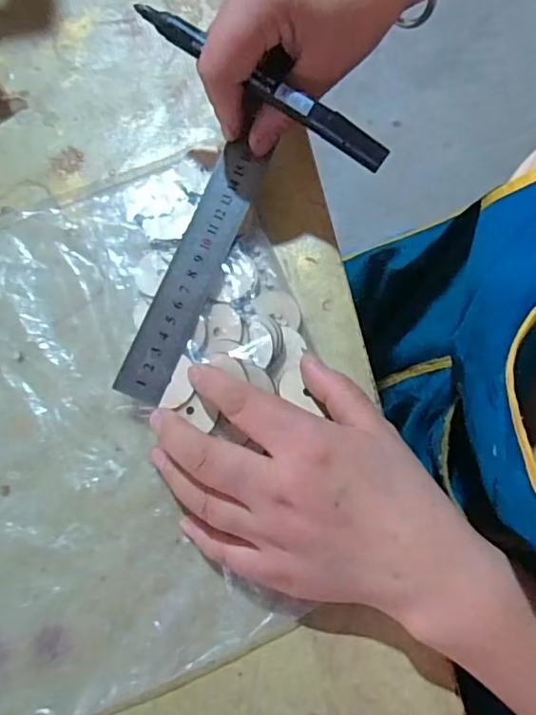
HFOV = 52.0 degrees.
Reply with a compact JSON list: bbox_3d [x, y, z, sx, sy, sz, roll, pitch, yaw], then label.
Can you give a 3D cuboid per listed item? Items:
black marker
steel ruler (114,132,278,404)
[{"bbox_3d":[-0.003,-0.150,0.300,0.155,0.010,0.014,32,80,0],"label":"black marker"},{"bbox_3d":[-0.044,-0.052,0.325,0.027,0.005,0.161,24,84,-6],"label":"steel ruler"}]

